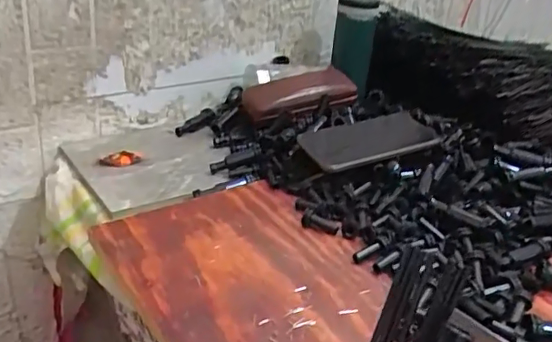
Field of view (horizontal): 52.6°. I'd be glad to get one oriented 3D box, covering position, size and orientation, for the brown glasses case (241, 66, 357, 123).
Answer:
[{"bbox_3d":[0.032,-0.105,0.762,0.152,0.034,0.071,-13,31,-29],"label":"brown glasses case"}]

